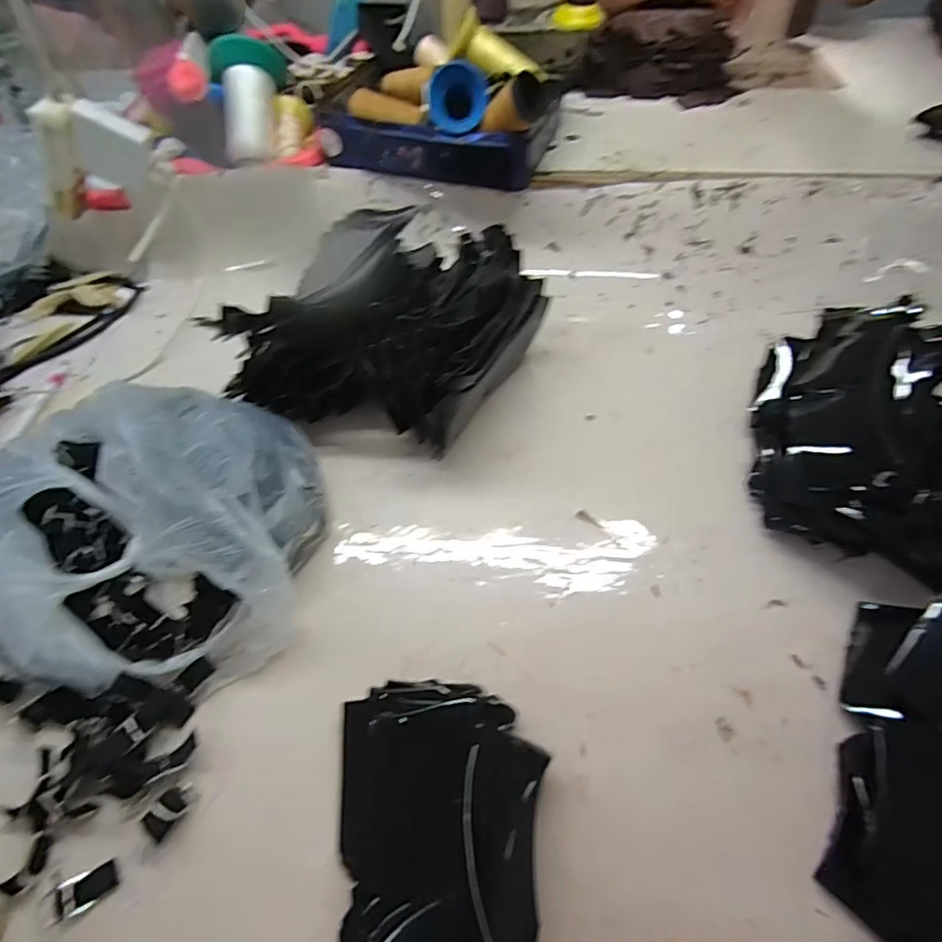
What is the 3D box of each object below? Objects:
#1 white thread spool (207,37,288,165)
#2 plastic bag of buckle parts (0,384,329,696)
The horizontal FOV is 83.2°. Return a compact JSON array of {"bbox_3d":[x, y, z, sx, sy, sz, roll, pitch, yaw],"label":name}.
[{"bbox_3d":[-0.273,-0.446,0.643,0.072,0.067,0.150,3,91,5],"label":"white thread spool"},{"bbox_3d":[-0.246,0.035,0.398,0.249,0.104,0.227,9,55,8],"label":"plastic bag of buckle parts"}]

